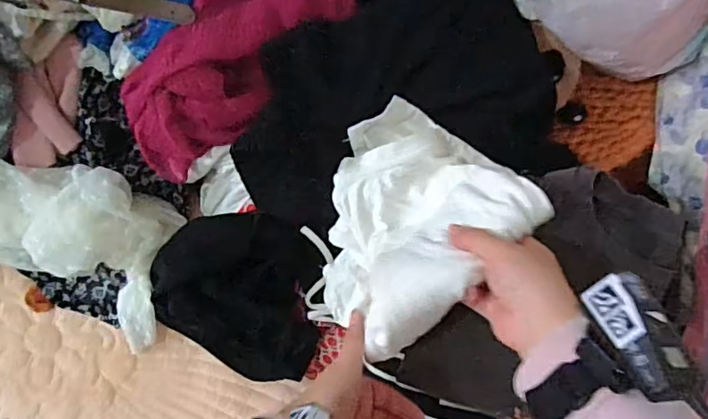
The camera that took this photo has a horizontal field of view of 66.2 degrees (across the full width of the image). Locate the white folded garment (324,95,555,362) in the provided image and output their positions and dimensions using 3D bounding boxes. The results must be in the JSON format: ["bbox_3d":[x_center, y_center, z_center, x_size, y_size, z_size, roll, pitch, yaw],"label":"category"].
[{"bbox_3d":[0.035,0.006,0.496,0.202,0.154,0.163,-41,88,0],"label":"white folded garment"}]

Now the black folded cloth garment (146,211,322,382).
[{"bbox_3d":[-0.112,0.083,0.582,0.196,0.076,0.155,31,89,2],"label":"black folded cloth garment"}]

